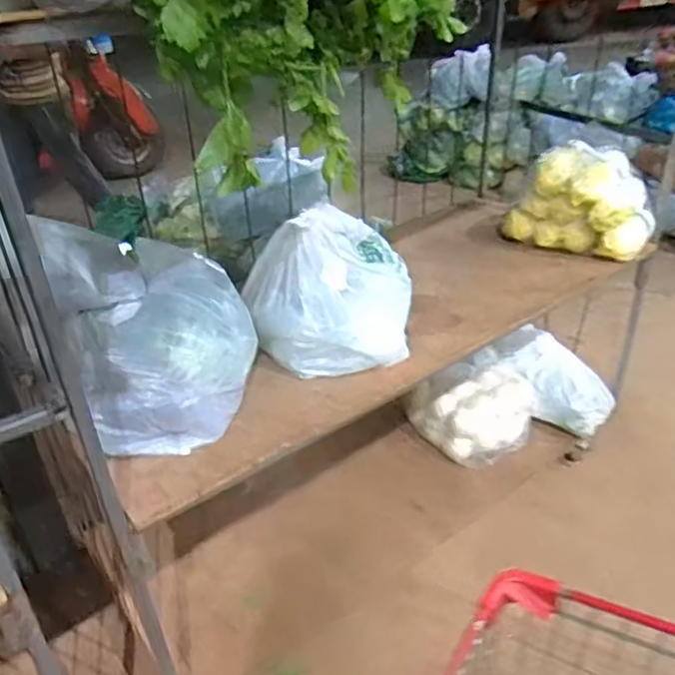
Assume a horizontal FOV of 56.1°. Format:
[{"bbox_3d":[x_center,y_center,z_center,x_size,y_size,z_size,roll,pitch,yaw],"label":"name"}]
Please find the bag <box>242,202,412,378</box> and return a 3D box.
[{"bbox_3d":[-0.016,-0.133,1.307,0.327,0.225,0.373,0,34,-4],"label":"bag"}]

